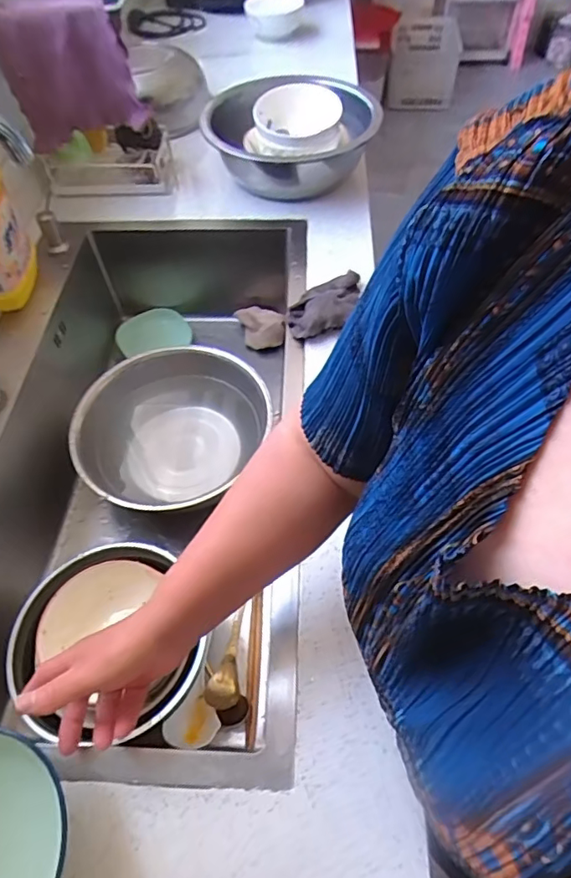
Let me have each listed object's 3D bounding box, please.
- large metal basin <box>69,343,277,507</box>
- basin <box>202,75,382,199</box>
[{"bbox_3d":[-0.175,-0.012,0.794,0.249,0.113,0.281,33,62,23],"label":"large metal basin"},{"bbox_3d":[0.009,-0.539,0.933,0.292,0.104,0.279,-1,55,2],"label":"basin"}]

